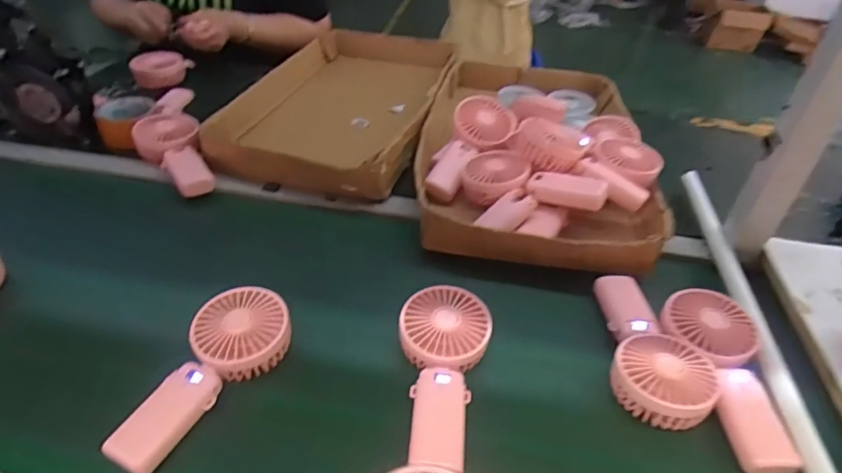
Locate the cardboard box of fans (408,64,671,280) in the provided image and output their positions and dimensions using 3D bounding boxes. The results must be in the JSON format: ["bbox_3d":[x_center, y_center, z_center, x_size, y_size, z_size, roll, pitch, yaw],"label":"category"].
[{"bbox_3d":[0.168,-0.144,0.795,0.322,0.101,0.506,7,40,3],"label":"cardboard box of fans"}]

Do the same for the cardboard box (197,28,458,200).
[{"bbox_3d":[-0.124,-0.230,0.907,0.292,0.080,0.532,12,40,9],"label":"cardboard box"}]

